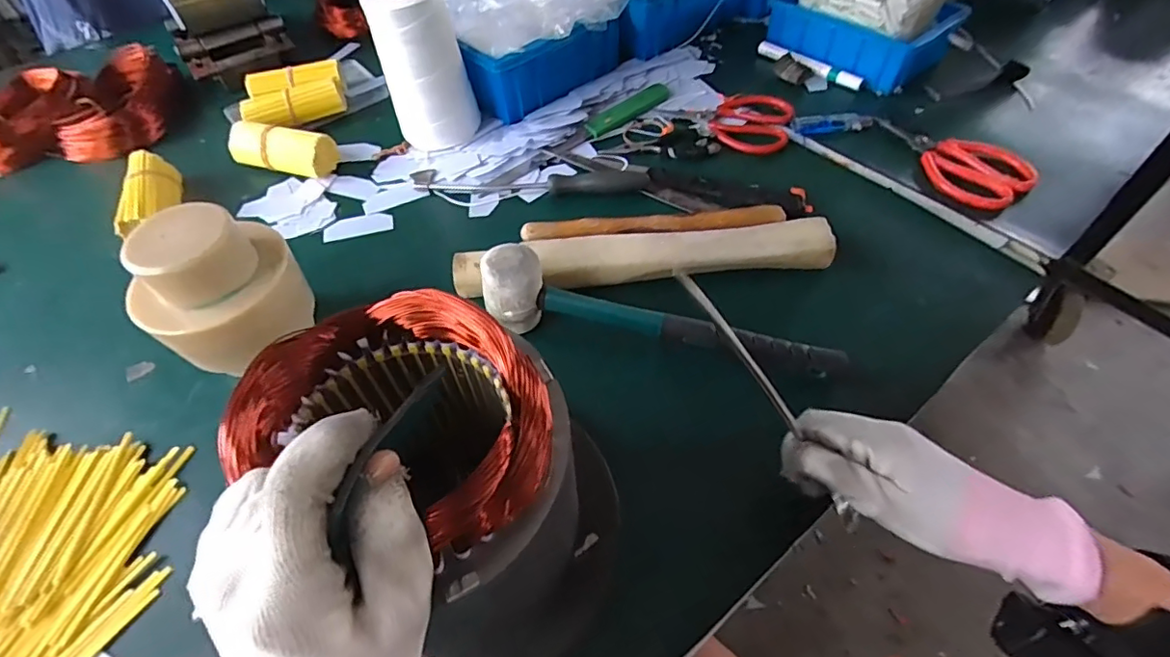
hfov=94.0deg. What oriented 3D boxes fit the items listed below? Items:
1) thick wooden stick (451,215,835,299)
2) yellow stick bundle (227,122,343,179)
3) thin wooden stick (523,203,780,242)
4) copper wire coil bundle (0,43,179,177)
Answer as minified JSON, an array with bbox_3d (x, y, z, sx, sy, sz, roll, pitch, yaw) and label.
[{"bbox_3d":[0.050,-0.064,0.490,0.333,0.028,0.038,-5,53,0],"label":"thick wooden stick"},{"bbox_3d":[-0.340,-0.201,0.611,0.121,0.042,0.046,12,54,12],"label":"yellow stick bundle"},{"bbox_3d":[0.063,-0.098,0.524,0.246,0.015,0.024,-1,53,2],"label":"thin wooden stick"},{"bbox_3d":[-0.660,-0.281,0.703,0.244,0.051,0.173,-13,53,-7],"label":"copper wire coil bundle"}]

